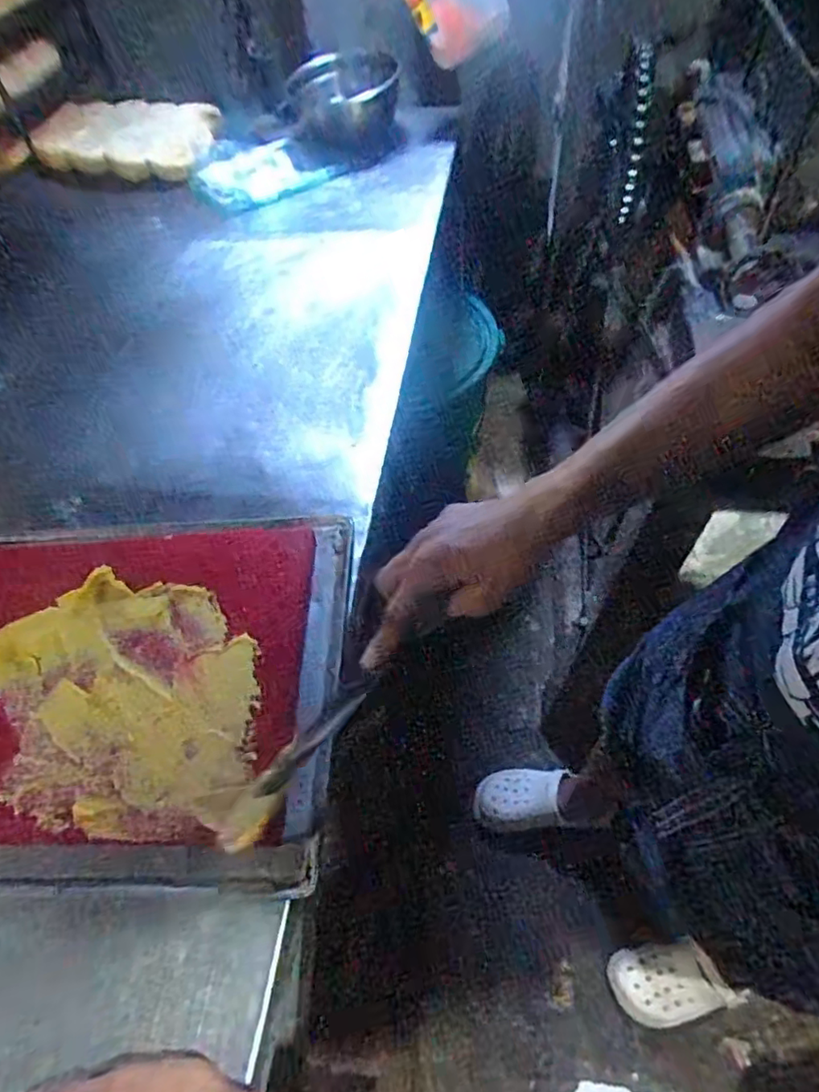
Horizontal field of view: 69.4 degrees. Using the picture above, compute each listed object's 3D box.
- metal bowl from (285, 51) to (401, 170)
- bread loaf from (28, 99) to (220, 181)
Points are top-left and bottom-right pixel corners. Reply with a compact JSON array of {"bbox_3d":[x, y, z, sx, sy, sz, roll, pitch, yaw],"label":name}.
[{"bbox_3d":[-0.126,-0.786,1.066,0.215,0.129,0.210,-5,54,2],"label":"metal bowl"},{"bbox_3d":[-0.513,-0.760,1.100,0.305,0.089,0.172,-7,54,0],"label":"bread loaf"}]

